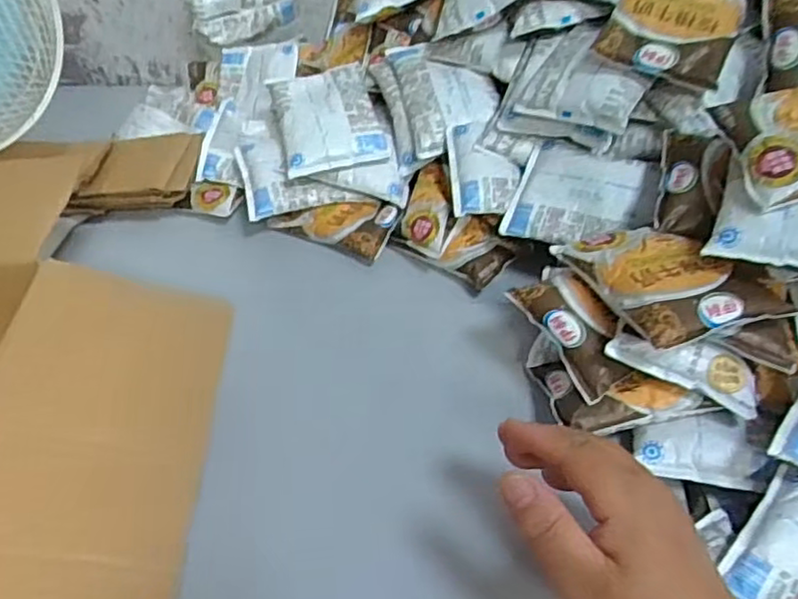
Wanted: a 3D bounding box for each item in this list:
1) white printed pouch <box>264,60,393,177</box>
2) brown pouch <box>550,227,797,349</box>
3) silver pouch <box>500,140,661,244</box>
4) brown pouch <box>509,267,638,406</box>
[{"bbox_3d":[-0.070,-0.179,0.662,0.094,0.014,0.123,-15,63,-6],"label":"white printed pouch"},{"bbox_3d":[0.177,-0.018,0.447,0.092,0.026,0.113,-14,45,-12],"label":"brown pouch"},{"bbox_3d":[0.146,-0.082,0.560,0.100,0.020,0.085,18,83,25],"label":"silver pouch"},{"bbox_3d":[0.119,0.019,0.464,0.046,0.022,0.097,-16,61,-13],"label":"brown pouch"}]

